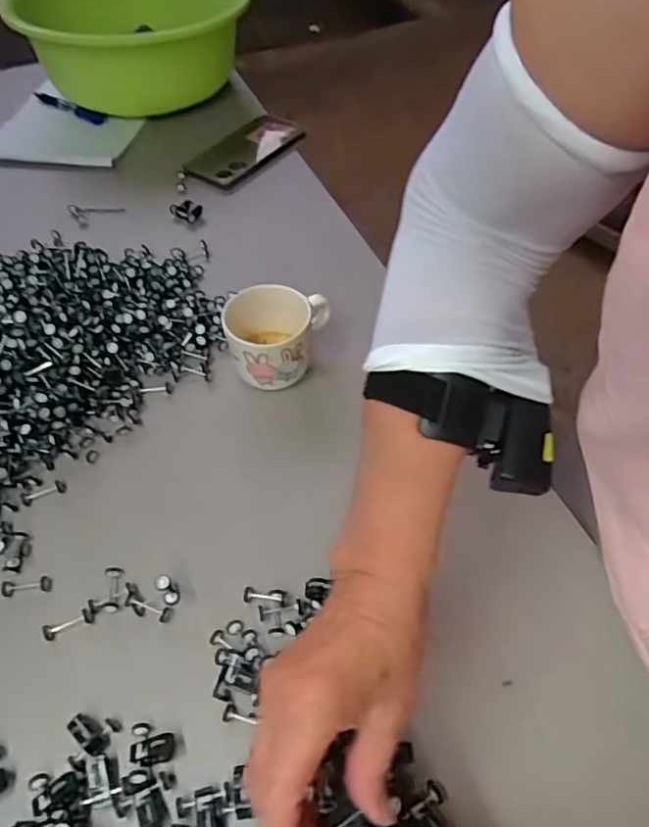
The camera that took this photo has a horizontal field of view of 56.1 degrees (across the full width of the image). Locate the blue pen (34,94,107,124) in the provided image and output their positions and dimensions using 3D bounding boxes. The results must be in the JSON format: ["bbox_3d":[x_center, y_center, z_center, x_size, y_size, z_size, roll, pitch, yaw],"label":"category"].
[{"bbox_3d":[-0.350,-0.419,0.834,0.135,0.013,0.019,28,58,22],"label":"blue pen"}]

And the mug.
[{"bbox_3d":[-0.039,-0.062,0.547,0.089,0.077,0.069,-9,53,-6],"label":"mug"}]

